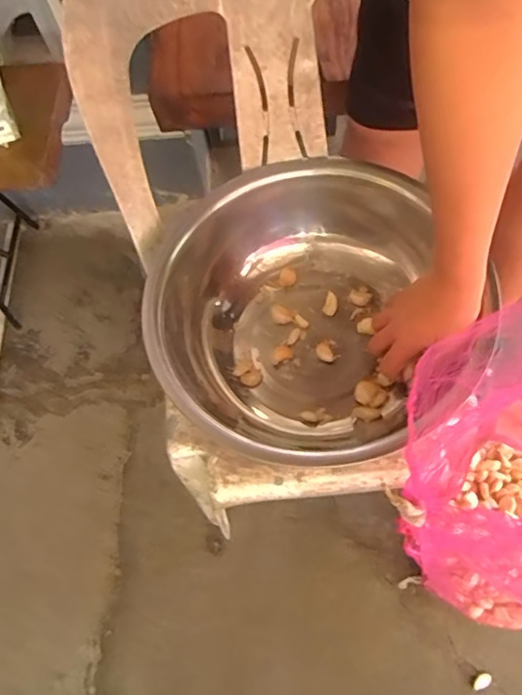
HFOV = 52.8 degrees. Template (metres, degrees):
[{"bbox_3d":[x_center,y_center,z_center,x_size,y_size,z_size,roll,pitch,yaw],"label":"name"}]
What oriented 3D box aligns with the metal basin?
[{"bbox_3d":[0.045,-0.047,0.629,0.342,0.136,0.326,-1,66,2],"label":"metal basin"}]

